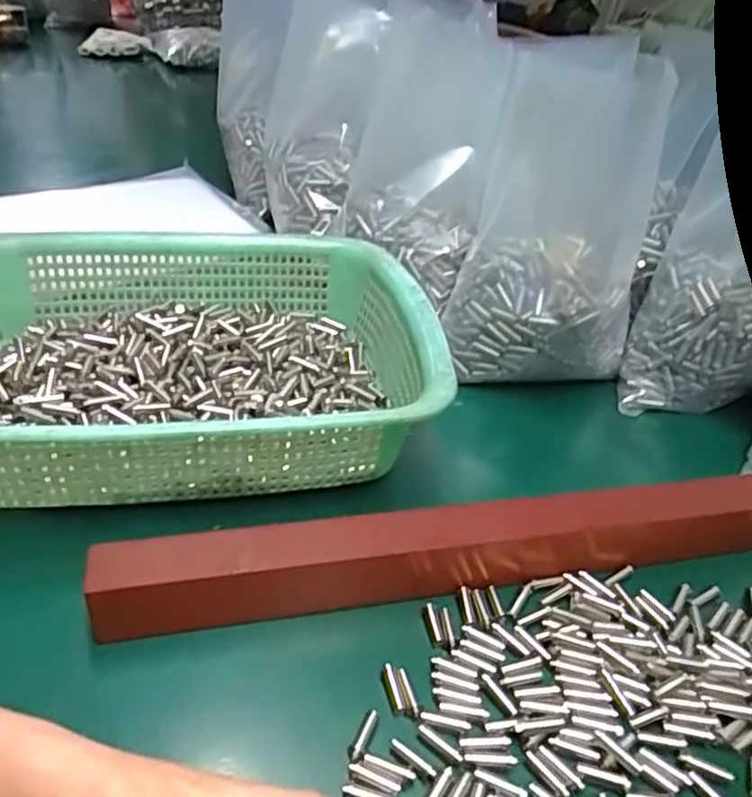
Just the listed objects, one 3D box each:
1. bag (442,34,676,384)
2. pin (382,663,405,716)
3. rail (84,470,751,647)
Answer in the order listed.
[{"bbox_3d":[0.127,-0.114,0.454,0.128,0.203,0.091,12,37,10],"label":"bag"},{"bbox_3d":[0.007,0.126,0.289,0.006,0.004,0.022,-6,38,-14],"label":"pin"},{"bbox_3d":[0.063,0.073,0.337,0.384,0.038,0.027,-5,37,-13],"label":"rail"}]

